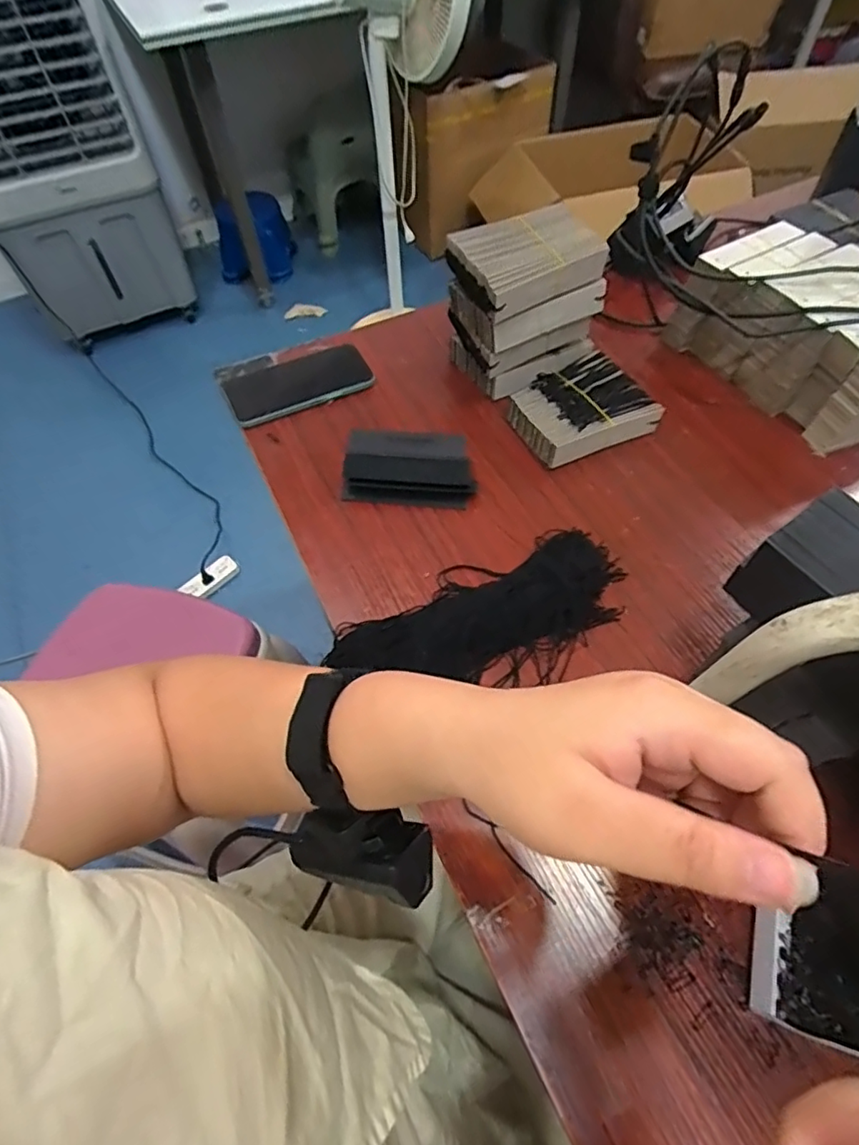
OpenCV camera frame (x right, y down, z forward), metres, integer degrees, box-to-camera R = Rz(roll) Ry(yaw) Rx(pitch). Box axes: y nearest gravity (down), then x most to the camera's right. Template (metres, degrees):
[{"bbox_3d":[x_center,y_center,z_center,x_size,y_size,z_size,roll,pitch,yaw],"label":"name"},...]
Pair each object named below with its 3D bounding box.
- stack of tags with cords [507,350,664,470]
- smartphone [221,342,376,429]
[{"bbox_3d":[0.159,-0.174,0.610,0.133,0.040,0.106,-22,59,-12],"label":"stack of tags with cords"},{"bbox_3d":[-0.149,-0.215,0.646,0.156,0.012,0.077,-23,68,-11],"label":"smartphone"}]

